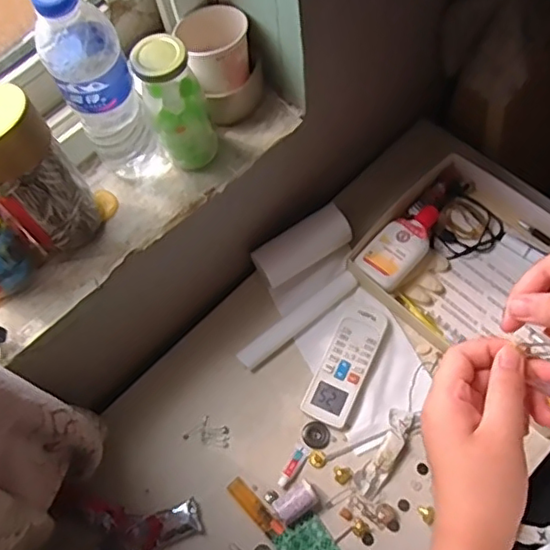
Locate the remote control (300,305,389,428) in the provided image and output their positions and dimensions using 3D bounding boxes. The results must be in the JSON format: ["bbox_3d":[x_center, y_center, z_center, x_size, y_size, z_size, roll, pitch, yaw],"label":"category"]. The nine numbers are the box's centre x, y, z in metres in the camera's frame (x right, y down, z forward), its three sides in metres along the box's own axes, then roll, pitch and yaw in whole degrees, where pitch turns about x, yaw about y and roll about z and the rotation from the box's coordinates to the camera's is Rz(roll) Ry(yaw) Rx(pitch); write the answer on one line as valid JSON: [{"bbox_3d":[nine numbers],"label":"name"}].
[{"bbox_3d":[0.085,0.106,0.699,0.056,0.018,0.148,23,69,15],"label":"remote control"}]

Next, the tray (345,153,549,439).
[{"bbox_3d":[0.280,0.008,0.719,0.320,0.050,0.230,39,74,20],"label":"tray"}]

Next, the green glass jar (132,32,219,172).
[{"bbox_3d":[-0.093,-0.161,0.555,0.055,0.128,0.054,-20,65,-4],"label":"green glass jar"}]

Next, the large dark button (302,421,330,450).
[{"bbox_3d":[0.048,0.185,0.673,0.029,0.004,0.033,-43,69,-14],"label":"large dark button"}]

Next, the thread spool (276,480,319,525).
[{"bbox_3d":[0.023,0.247,0.636,0.048,0.024,0.027,-37,67,-11],"label":"thread spool"}]

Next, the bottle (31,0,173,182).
[{"bbox_3d":[-0.155,-0.164,0.518,0.063,0.222,0.068,-31,66,-9],"label":"bottle"}]

